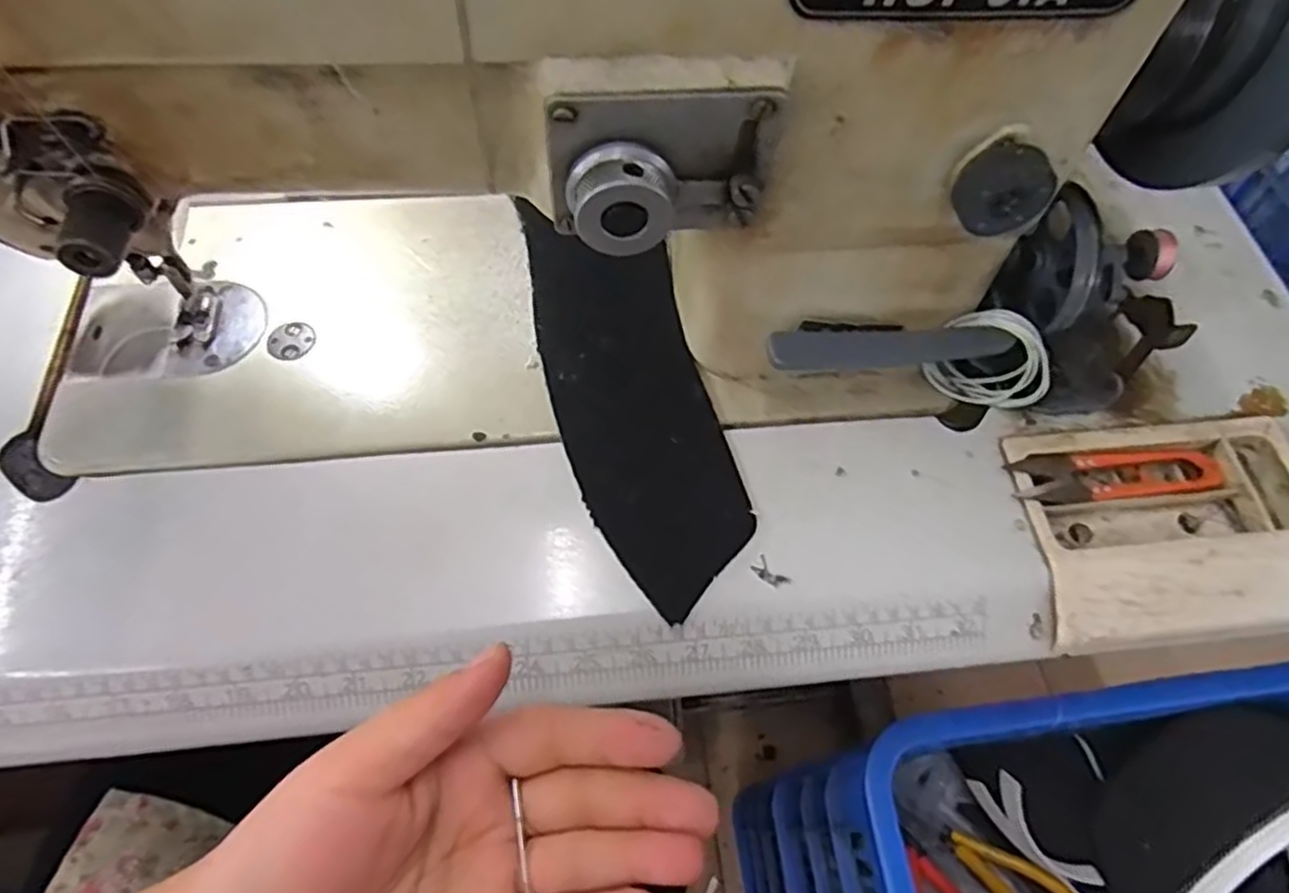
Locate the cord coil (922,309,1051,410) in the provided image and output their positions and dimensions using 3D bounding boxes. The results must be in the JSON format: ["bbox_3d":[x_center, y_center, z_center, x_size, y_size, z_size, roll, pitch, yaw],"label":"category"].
[{"bbox_3d":[0.176,-0.043,0.368,0.055,0.049,0.022,20,64,9],"label":"cord coil"}]

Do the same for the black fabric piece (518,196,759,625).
[{"bbox_3d":[-0.008,-0.033,0.379,0.079,0.007,0.238,-12,63,-7],"label":"black fabric piece"}]

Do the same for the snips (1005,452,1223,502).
[{"bbox_3d":[0.238,0.015,0.367,0.113,0.013,0.024,-4,62,-3],"label":"snips"}]

